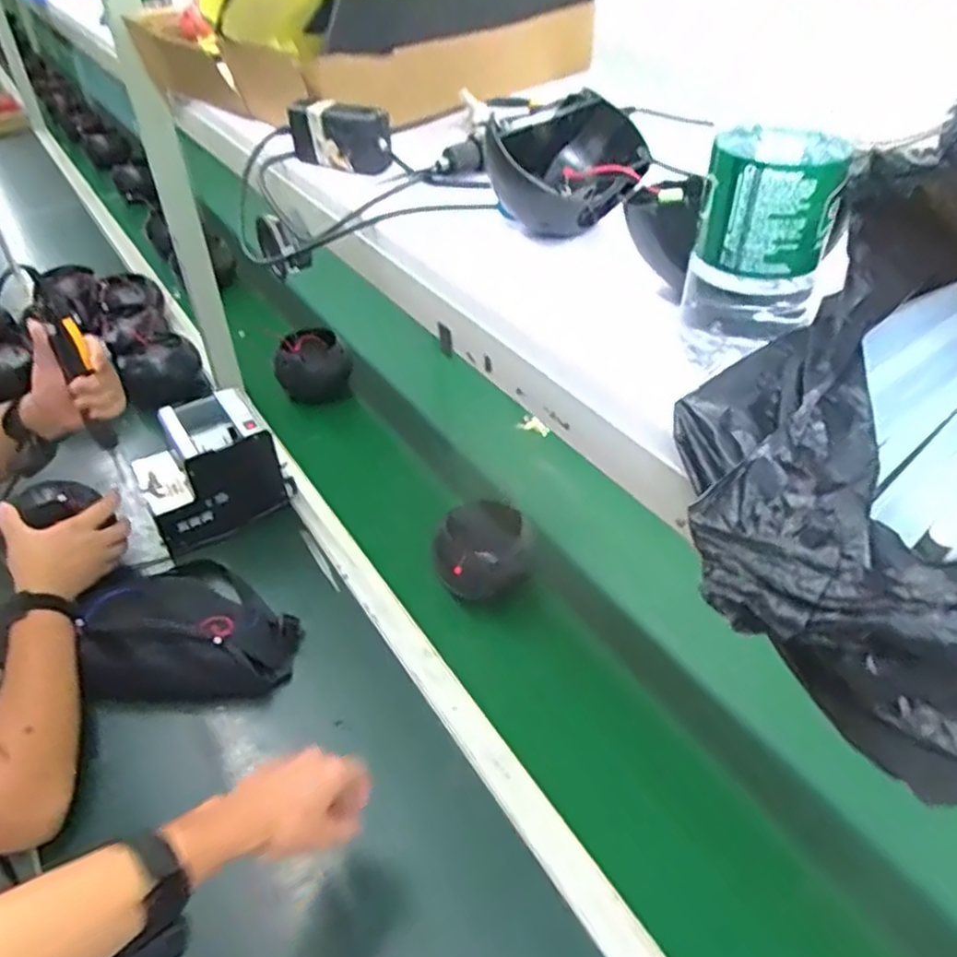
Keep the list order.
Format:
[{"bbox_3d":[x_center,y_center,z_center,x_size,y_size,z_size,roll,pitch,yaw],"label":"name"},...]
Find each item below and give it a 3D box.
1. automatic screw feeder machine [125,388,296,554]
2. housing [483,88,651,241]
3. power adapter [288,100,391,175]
[{"bbox_3d":[-0.381,-0.012,1.040,0.182,0.147,0.139,-26,47,-26],"label":"automatic screw feeder machine"},{"bbox_3d":[0.068,-0.227,0.548,0.102,0.084,0.124,13,43,15],"label":"housing"},{"bbox_3d":[-0.126,-0.312,0.673,0.094,0.054,0.049,32,51,32],"label":"power adapter"}]

